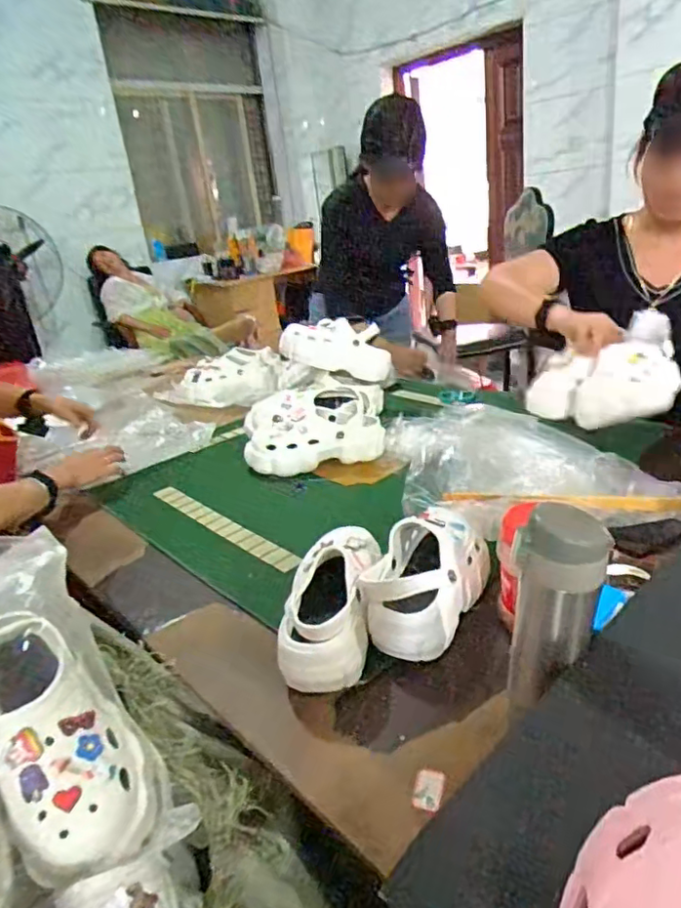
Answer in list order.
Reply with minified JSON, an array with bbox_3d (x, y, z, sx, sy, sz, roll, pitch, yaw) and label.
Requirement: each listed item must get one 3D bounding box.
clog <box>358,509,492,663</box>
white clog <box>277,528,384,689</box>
[{"bbox_3d":[0.100,0.146,0.701,0.102,0.084,0.195,7,26,31],"label":"clog"},{"bbox_3d":[-0.004,0.153,0.678,0.088,0.074,0.238,-2,38,13],"label":"white clog"}]

